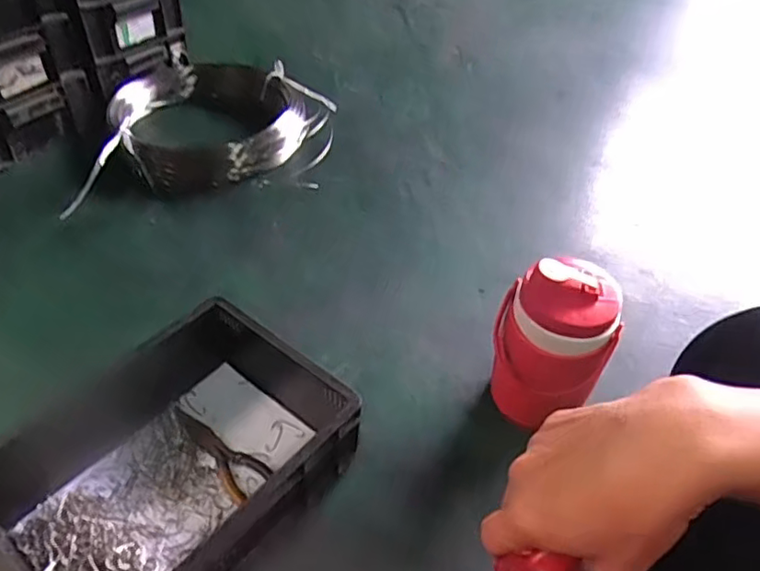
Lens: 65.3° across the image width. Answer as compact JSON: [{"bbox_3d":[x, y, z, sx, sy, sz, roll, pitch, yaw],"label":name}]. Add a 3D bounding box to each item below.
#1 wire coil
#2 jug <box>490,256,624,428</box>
[{"bbox_3d":[-0.313,-0.310,1.168,0.423,0.096,0.386,5,44,0],"label":"wire coil"},{"bbox_3d":[0.195,0.083,0.702,0.125,0.241,0.110,22,46,16],"label":"jug"}]

